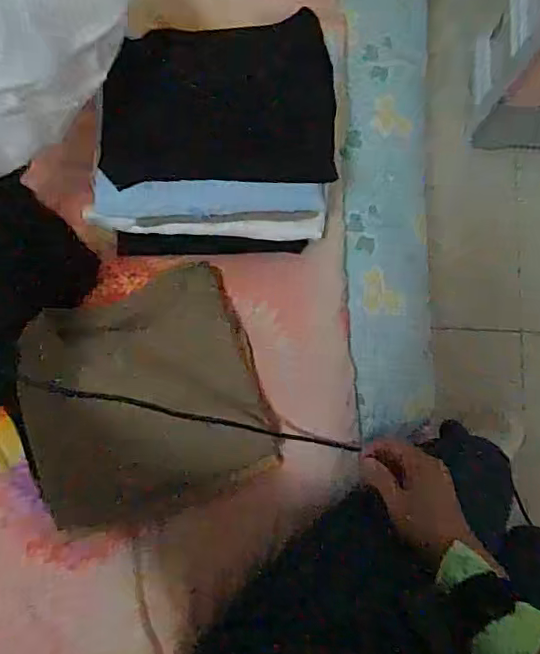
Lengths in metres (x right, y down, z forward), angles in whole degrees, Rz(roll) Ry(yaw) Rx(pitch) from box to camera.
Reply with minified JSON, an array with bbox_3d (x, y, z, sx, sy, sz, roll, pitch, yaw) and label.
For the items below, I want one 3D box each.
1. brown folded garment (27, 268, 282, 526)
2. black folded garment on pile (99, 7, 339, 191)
[{"bbox_3d":[-0.134,0.075,0.590,0.240,0.034,0.233,-20,82,-5],"label":"brown folded garment"},{"bbox_3d":[-0.052,-0.223,0.555,0.227,0.033,0.167,-5,81,-3],"label":"black folded garment on pile"}]

